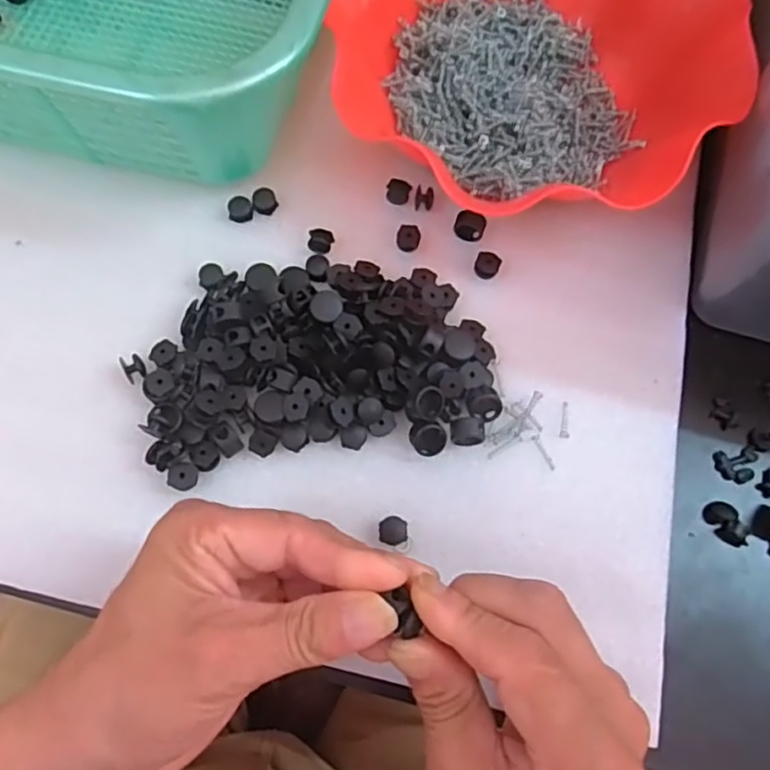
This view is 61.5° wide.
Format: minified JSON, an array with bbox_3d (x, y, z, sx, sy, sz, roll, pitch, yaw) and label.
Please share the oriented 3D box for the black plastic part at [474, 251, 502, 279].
[{"bbox_3d":[0.056,-0.066,0.356,0.013,0.008,0.014,1,71,-2],"label":"black plastic part"}]

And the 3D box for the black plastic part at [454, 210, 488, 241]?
[{"bbox_3d":[0.047,-0.089,0.361,0.017,0.011,0.012,20,71,5],"label":"black plastic part"}]

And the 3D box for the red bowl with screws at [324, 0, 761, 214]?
[{"bbox_3d":[0.080,-0.188,0.365,0.209,0.054,0.212,1,71,-2],"label":"red bowl with screws"}]

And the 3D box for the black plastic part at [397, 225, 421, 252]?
[{"bbox_3d":[0.013,-0.082,0.360,0.013,0.009,0.014,11,71,2],"label":"black plastic part"}]

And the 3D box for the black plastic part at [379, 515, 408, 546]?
[{"bbox_3d":[0.004,0.069,0.307,0.013,0.007,0.013,2,71,-2],"label":"black plastic part"}]

